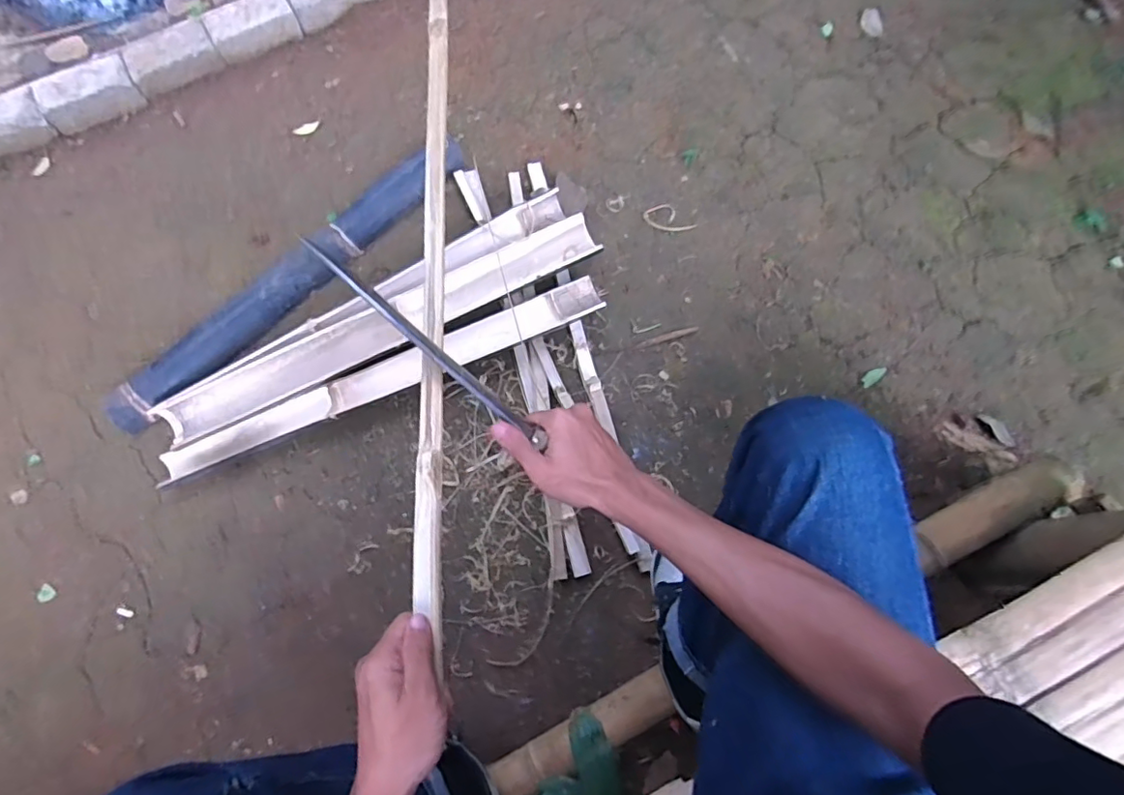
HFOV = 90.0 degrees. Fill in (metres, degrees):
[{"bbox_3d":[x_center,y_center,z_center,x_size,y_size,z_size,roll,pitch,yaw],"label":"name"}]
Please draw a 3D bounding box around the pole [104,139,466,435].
[{"bbox_3d":[-0.562,-0.264,1.209,0.911,0.088,0.094,-43,74,-13],"label":"pole"}]

